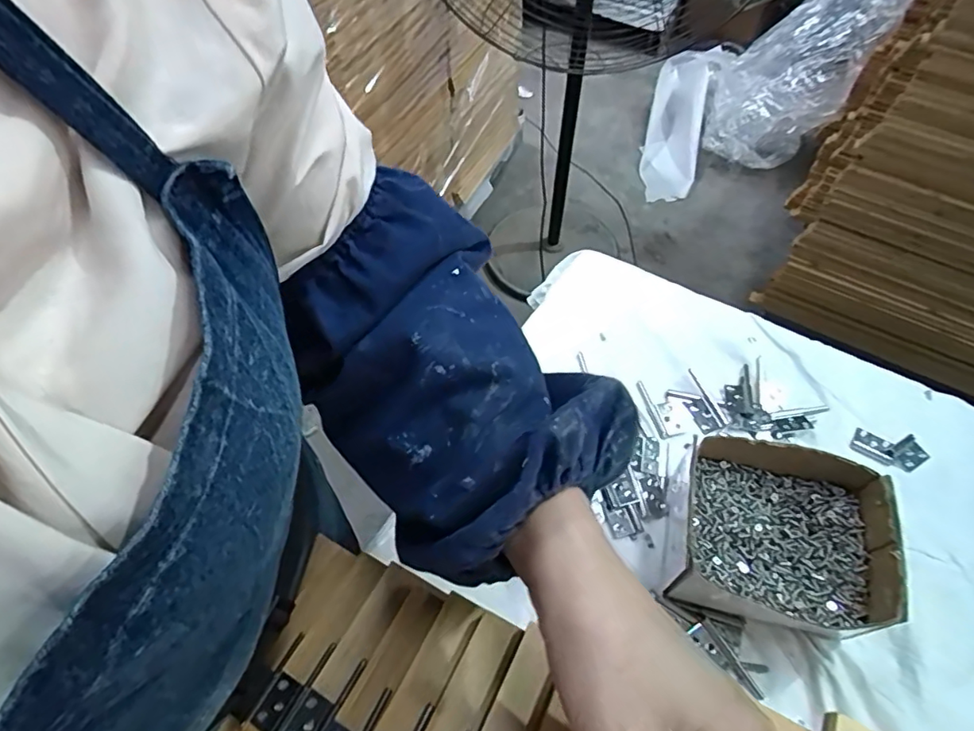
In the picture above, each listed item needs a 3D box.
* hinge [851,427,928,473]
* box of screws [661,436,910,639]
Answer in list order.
[{"bbox_3d":[0.324,0.068,0.448,0.052,0.009,0.029,12,57,8],"label":"hinge"},{"bbox_3d":[0.196,0.116,0.381,0.125,0.064,0.108,8,57,5],"label":"box of screws"}]

